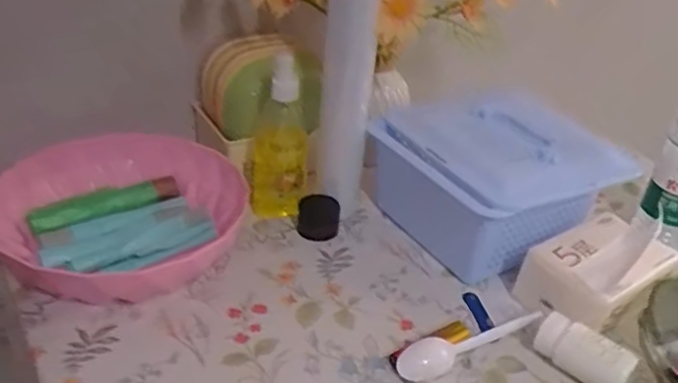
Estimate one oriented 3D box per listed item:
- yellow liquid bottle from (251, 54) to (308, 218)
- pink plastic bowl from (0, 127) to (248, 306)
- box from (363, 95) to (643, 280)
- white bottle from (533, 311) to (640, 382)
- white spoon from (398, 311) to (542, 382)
[{"bbox_3d":[-0.062,-0.057,0.674,0.058,0.174,0.040,1,33,-6],"label":"yellow liquid bottle"},{"bbox_3d":[-0.205,0.028,0.636,0.243,0.059,0.222,3,33,-2],"label":"pink plastic bowl"},{"bbox_3d":[0.157,-0.010,0.680,0.166,0.124,0.200,-15,38,-28],"label":"box"},{"bbox_3d":[0.204,0.139,0.534,0.032,0.041,0.078,-22,41,-35],"label":"white bottle"},{"bbox_3d":[0.115,0.130,0.562,0.153,0.012,0.032,-18,39,-31],"label":"white spoon"}]

